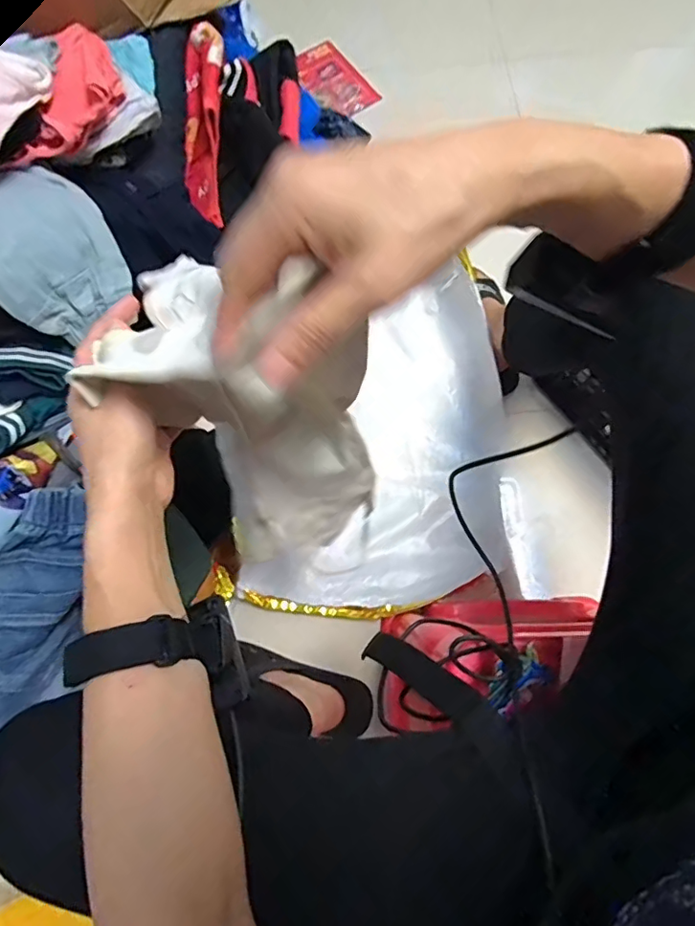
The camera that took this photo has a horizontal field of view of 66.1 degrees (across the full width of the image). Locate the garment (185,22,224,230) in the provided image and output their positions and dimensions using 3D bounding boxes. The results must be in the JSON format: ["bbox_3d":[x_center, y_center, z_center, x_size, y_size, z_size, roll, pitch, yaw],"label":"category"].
[{"bbox_3d":[-0.198,-0.458,0.731,0.062,0.063,0.240,6,111,3],"label":"garment"}]

